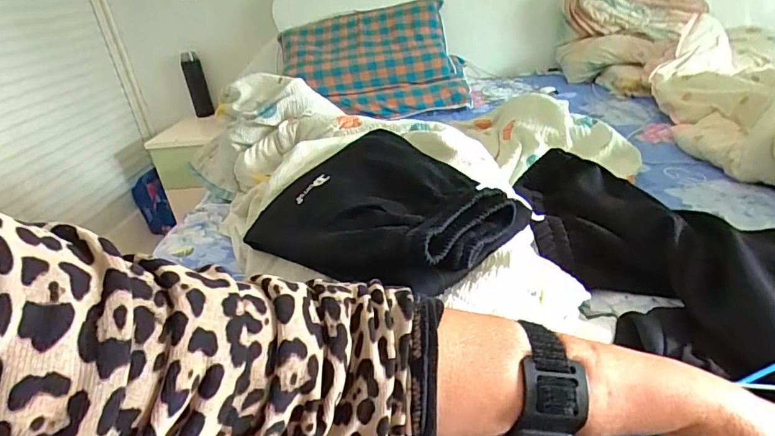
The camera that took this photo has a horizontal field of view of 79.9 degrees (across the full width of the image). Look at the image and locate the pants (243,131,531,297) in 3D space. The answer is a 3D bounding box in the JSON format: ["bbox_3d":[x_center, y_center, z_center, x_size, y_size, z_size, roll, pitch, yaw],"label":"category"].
[{"bbox_3d":[-0.005,-0.023,0.615,0.321,0.067,0.250,16,36,37],"label":"pants"}]

